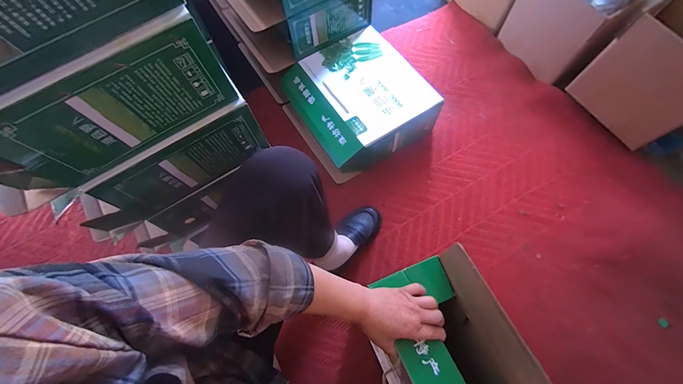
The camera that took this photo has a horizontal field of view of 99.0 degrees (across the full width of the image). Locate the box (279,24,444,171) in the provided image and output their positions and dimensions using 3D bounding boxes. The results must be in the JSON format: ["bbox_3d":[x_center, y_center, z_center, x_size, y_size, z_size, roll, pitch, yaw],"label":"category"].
[{"bbox_3d":[0.053,-0.265,0.874,0.334,0.151,0.338,-30,68,-10],"label":"box"}]

